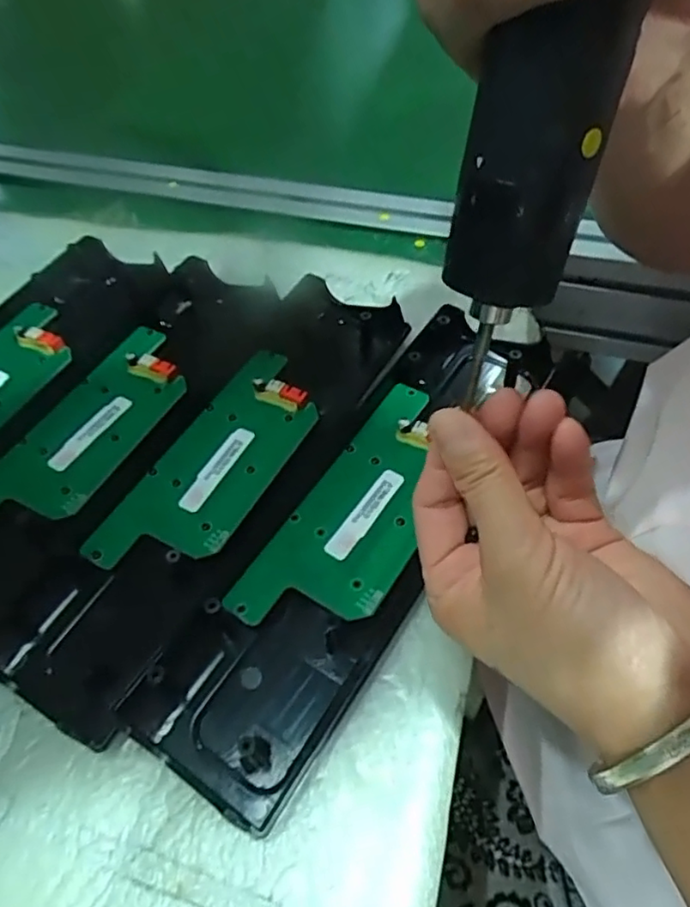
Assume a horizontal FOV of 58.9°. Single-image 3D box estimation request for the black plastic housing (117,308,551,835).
[{"bbox_3d":[0.012,0.023,0.268,0.068,0.017,0.246,27,60,19],"label":"black plastic housing"}]

